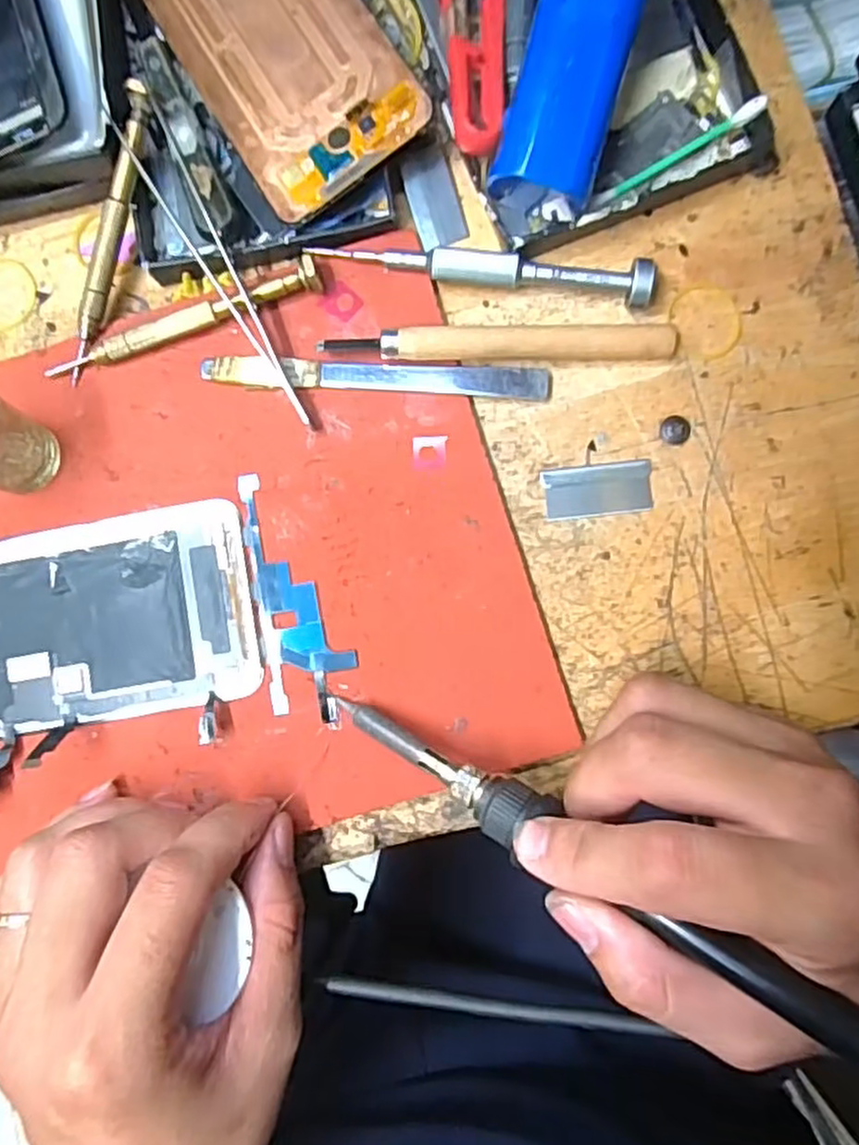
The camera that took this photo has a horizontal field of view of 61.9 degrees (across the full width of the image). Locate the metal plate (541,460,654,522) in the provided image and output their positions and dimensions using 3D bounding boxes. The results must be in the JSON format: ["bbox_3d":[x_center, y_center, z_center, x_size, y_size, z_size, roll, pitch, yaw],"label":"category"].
[{"bbox_3d":[0.062,-0.031,0.263,0.039,0.004,0.019,-6,86,3],"label":"metal plate"}]

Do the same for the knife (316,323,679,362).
[{"bbox_3d":[0.025,-0.082,0.261,0.125,0.012,0.013,-2,86,3],"label":"knife"}]

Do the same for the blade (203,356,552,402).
[{"bbox_3d":[-0.020,-0.073,0.266,0.127,0.004,0.011,3,86,3],"label":"blade"}]

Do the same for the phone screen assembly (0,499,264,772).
[{"bbox_3d":[-0.137,0.026,0.262,0.148,0.011,0.082,-11,85,2],"label":"phone screen assembly"}]

